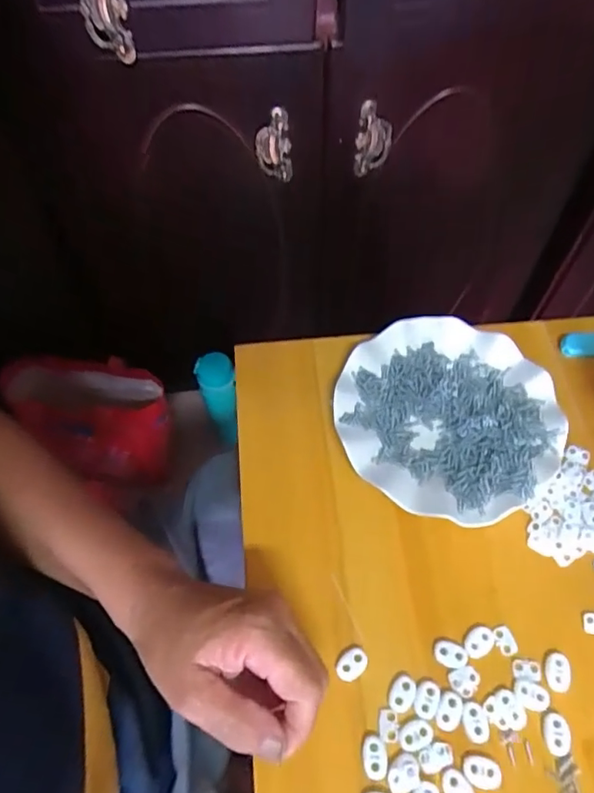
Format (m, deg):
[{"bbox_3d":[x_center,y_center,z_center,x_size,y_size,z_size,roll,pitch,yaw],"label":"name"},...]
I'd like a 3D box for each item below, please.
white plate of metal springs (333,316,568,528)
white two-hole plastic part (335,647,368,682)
[{"bbox_3d":[0.124,0.016,0.452,0.176,0.021,0.179,0,59,0],"label":"white plate of metal springs"},{"bbox_3d":[0.038,0.182,0.365,0.023,0.004,0.016,-33,64,-19],"label":"white two-hole plastic part"}]

